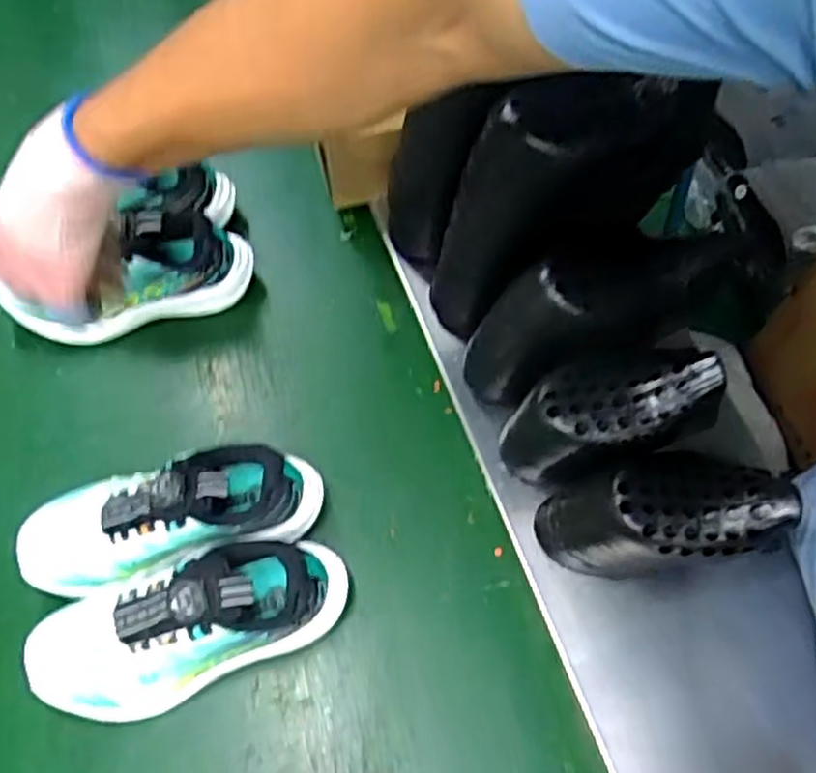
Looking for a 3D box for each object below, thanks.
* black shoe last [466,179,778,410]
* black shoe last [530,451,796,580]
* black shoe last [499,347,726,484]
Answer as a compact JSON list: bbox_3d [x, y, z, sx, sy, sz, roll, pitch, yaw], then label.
[{"bbox_3d":[0.125,-0.052,0.558,0.256,0.116,0.065,-28,58,34],"label":"black shoe last"},{"bbox_3d":[0.178,0.099,0.540,0.141,0.141,0.081,-3,61,-1],"label":"black shoe last"},{"bbox_3d":[0.146,0.028,0.565,0.122,0.162,0.077,-13,61,-6],"label":"black shoe last"}]

